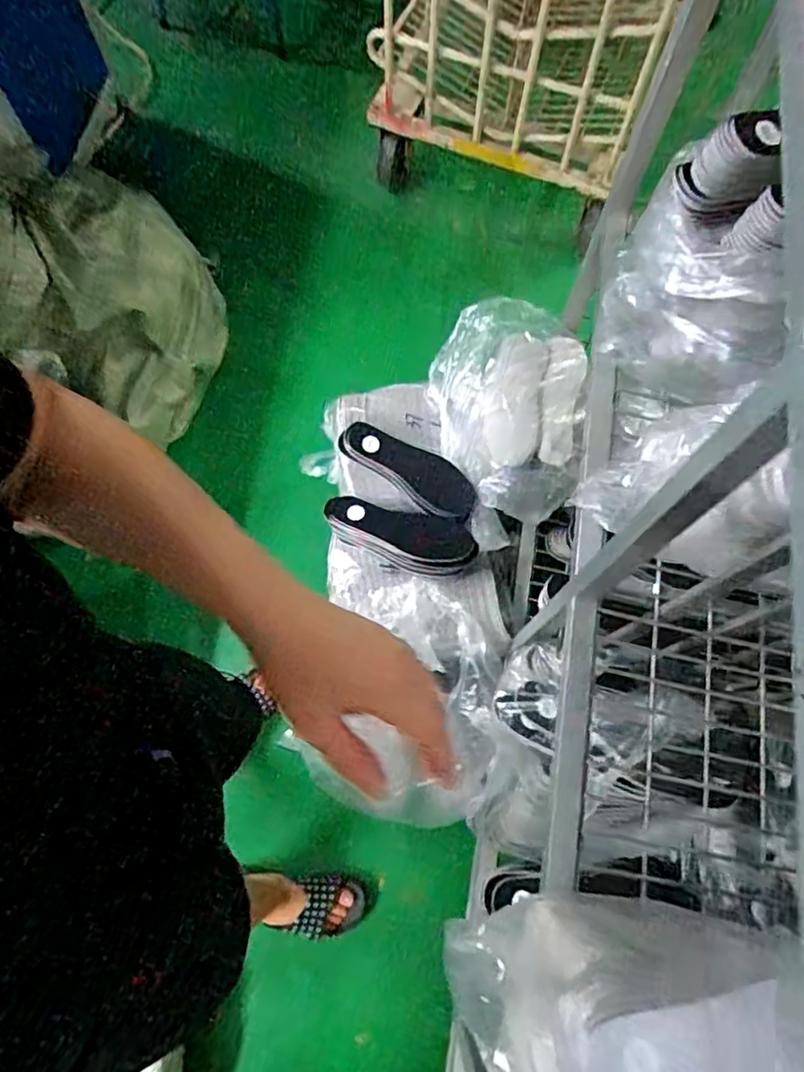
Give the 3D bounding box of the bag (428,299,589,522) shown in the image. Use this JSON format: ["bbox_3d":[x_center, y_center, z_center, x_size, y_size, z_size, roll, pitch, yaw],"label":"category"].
[{"bbox_3d":[0.171,-0.218,1.025,0.262,0.167,0.358,12,71,3],"label":"bag"}]

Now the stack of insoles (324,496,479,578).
[{"bbox_3d":[-0.005,-0.001,1.043,0.257,0.041,0.109,18,71,5],"label":"stack of insoles"}]

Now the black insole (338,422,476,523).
[{"bbox_3d":[0.014,-0.118,1.064,0.253,0.037,0.087,34,73,10],"label":"black insole"}]

